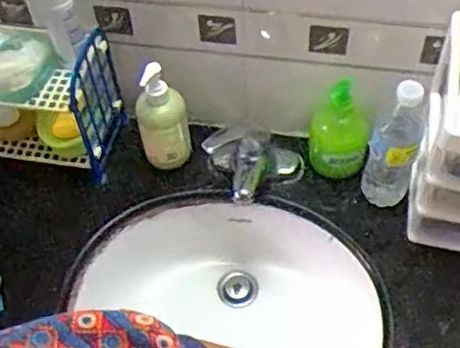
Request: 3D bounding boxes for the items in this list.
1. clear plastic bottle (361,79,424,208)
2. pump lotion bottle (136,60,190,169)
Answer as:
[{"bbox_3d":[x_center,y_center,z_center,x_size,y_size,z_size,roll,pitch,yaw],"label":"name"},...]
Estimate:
[{"bbox_3d":[0.221,-0.043,0.861,0.065,0.210,0.064,13,54,12],"label":"clear plastic bottle"},{"bbox_3d":[-0.098,-0.078,0.932,0.073,0.172,0.048,-12,53,-7],"label":"pump lotion bottle"}]

